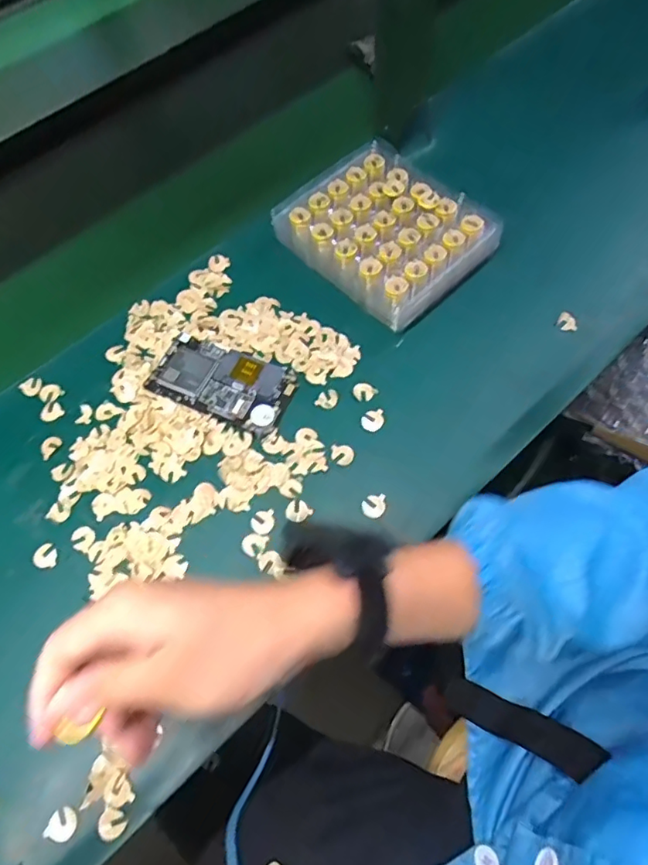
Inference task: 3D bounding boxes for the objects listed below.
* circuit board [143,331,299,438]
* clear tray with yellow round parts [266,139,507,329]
[{"bbox_3d":[-0.090,-0.046,0.474,0.123,0.005,0.067,22,68,12],"label":"circuit board"},{"bbox_3d":[0.059,-0.197,0.523,0.151,0.044,0.182,-42,71,-15],"label":"clear tray with yellow round parts"}]

